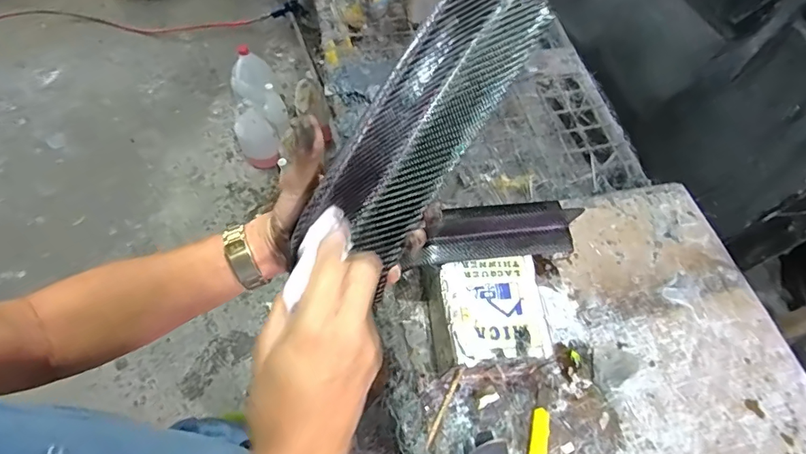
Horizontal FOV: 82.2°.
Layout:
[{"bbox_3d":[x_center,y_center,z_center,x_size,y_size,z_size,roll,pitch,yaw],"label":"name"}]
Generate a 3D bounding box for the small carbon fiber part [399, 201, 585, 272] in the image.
[{"bbox_3d":[0.148,-0.002,0.729,0.264,0.067,0.088,-6,60,-8],"label":"small carbon fiber part"}]

